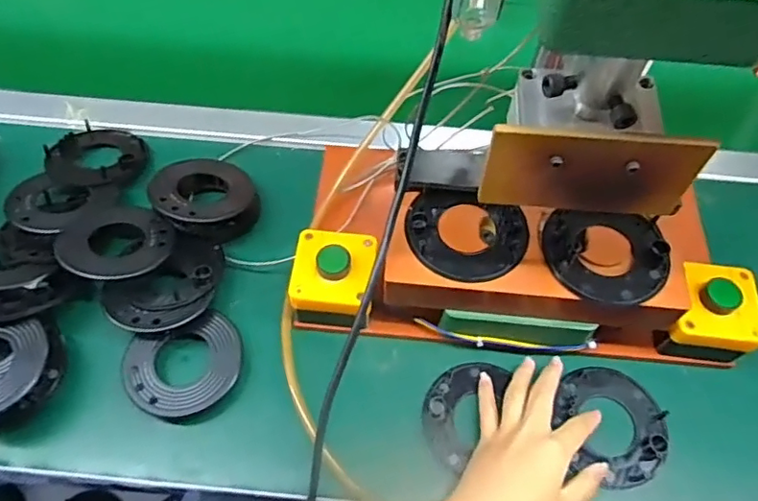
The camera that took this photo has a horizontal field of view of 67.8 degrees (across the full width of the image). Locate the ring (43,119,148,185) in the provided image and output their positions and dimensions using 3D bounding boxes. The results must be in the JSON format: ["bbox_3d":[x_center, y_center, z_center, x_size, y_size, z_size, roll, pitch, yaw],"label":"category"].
[{"bbox_3d":[-0.288,-0.102,0.581,0.090,0.022,0.087,1,59,-2],"label":"ring"}]

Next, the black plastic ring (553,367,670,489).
[{"bbox_3d":[0.193,0.143,0.464,0.088,0.013,0.092,5,59,0],"label":"black plastic ring"}]

